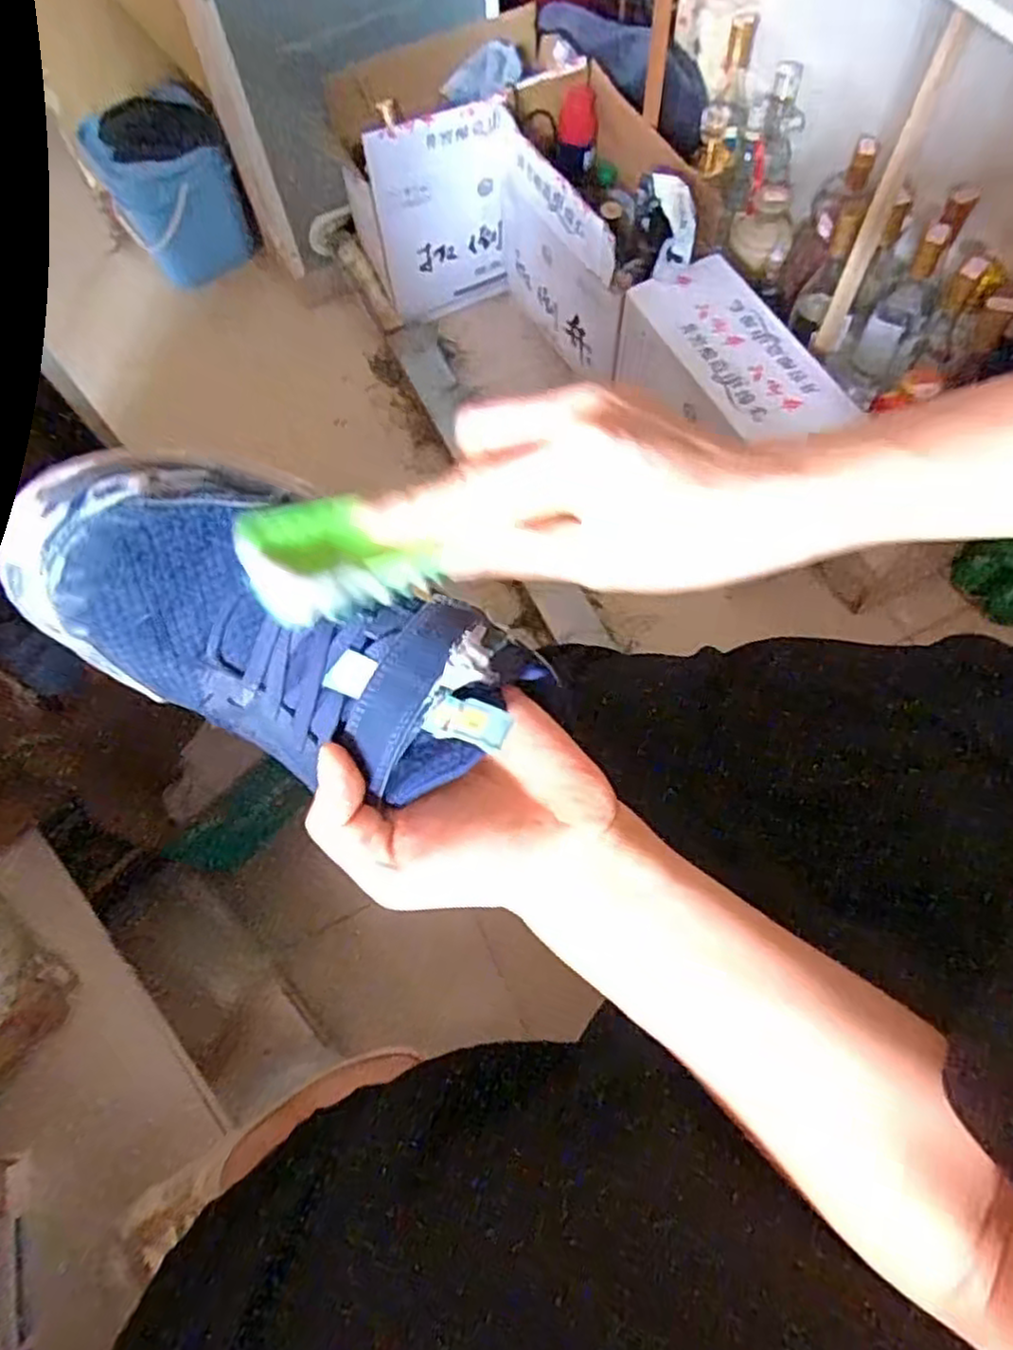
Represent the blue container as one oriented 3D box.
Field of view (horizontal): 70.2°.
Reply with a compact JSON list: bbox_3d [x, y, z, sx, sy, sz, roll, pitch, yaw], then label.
[{"bbox_3d":[-0.671,-0.967,1.473,0.260,0.285,0.251,-22,69,-6],"label":"blue container"}]

